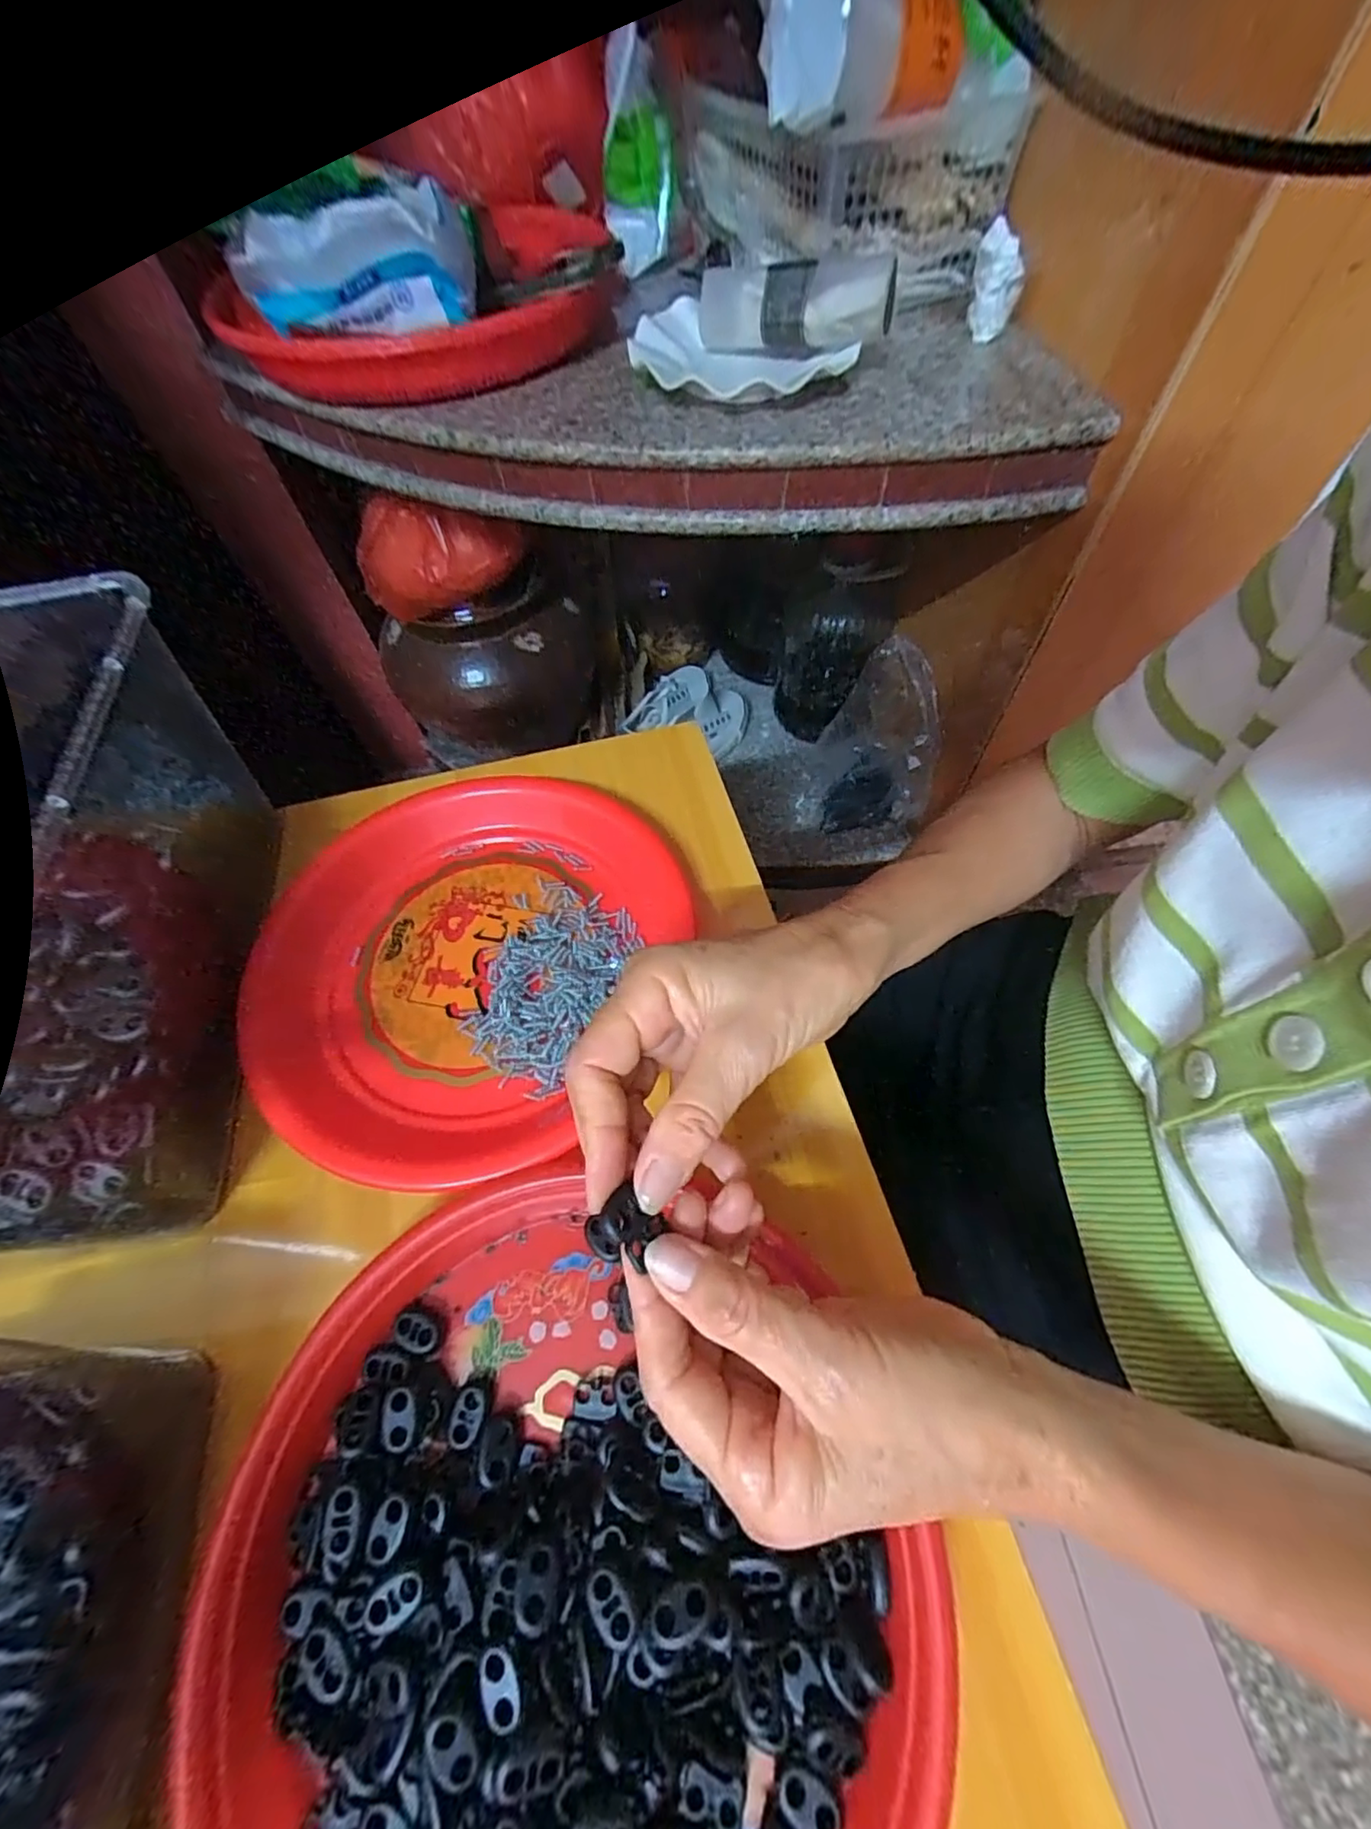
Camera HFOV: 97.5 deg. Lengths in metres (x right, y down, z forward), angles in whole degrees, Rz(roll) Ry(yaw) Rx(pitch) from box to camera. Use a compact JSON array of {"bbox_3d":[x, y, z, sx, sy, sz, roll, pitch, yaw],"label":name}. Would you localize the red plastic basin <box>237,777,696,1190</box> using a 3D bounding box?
[{"bbox_3d":[-0.121,0.017,0.329,0.205,0.025,0.224,-1,60,2],"label":"red plastic basin"}]

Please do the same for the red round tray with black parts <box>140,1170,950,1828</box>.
[{"bbox_3d":[-0.048,0.219,0.207,0.232,0.028,0.226,-20,61,-9],"label":"red round tray with black parts"}]

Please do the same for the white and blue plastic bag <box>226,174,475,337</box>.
[{"bbox_3d":[-0.232,-0.460,0.427,0.154,0.064,0.072,-12,60,-4],"label":"white and blue plastic bag"}]

